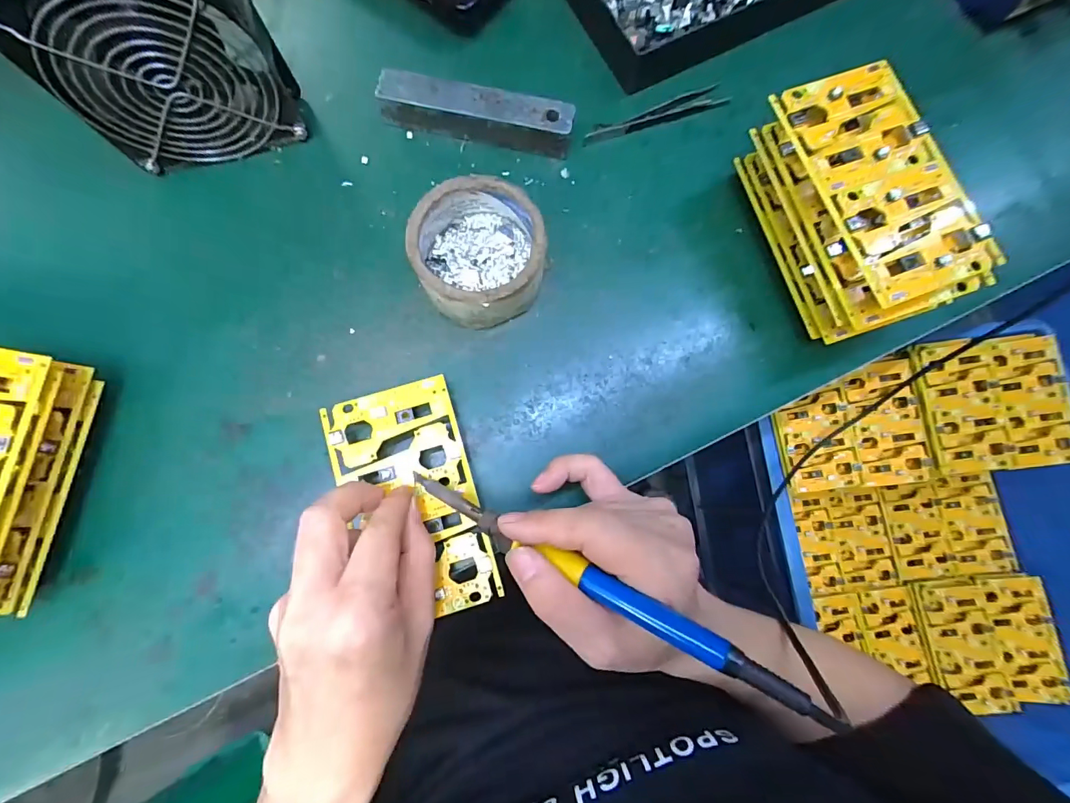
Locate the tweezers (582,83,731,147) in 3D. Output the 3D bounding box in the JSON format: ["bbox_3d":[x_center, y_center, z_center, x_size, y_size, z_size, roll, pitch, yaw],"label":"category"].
[{"bbox_3d":[0.090,-0.218,0.343,0.114,0.006,0.020,-19,80,-4],"label":"tweezers"}]

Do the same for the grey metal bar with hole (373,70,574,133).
[{"bbox_3d":[-0.041,-0.210,0.326,0.138,0.023,0.026,11,79,1],"label":"grey metal bar with hole"}]

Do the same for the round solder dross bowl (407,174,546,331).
[{"bbox_3d":[-0.037,-0.097,0.298,0.082,0.045,0.085,0,79,-1],"label":"round solder dross bowl"}]

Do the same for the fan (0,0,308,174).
[{"bbox_3d":[-0.224,-0.206,0.281,0.121,0.127,0.049,-19,82,-5],"label":"fan"}]

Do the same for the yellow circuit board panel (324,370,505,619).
[{"bbox_3d":[-0.075,0.060,0.275,0.078,0.005,0.138,-17,81,-7],"label":"yellow circuit board panel"}]

